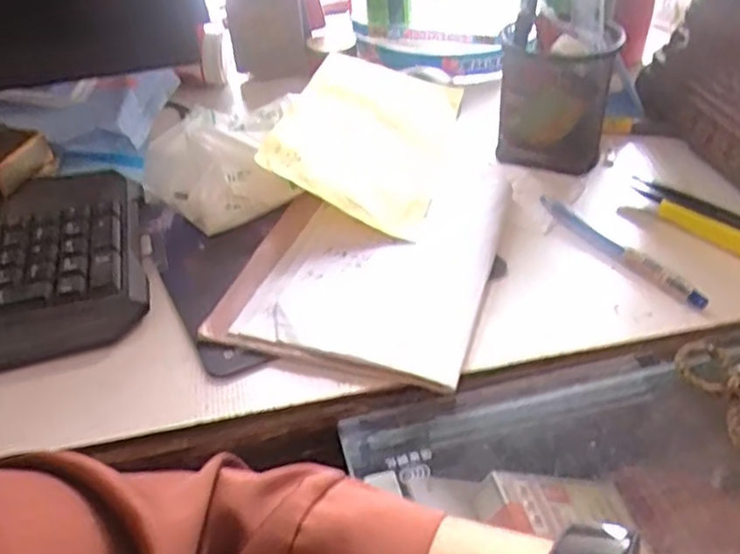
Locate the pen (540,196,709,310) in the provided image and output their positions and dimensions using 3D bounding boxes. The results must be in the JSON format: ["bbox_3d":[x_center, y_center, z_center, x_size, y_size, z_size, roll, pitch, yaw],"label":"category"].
[{"bbox_3d":[0.161,-0.021,0.454,0.013,0.010,0.137,-20,42,-20],"label":"pen"}]

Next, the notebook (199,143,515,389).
[{"bbox_3d":[0.005,-0.022,0.459,0.152,0.015,0.218,10,41,15],"label":"notebook"}]

